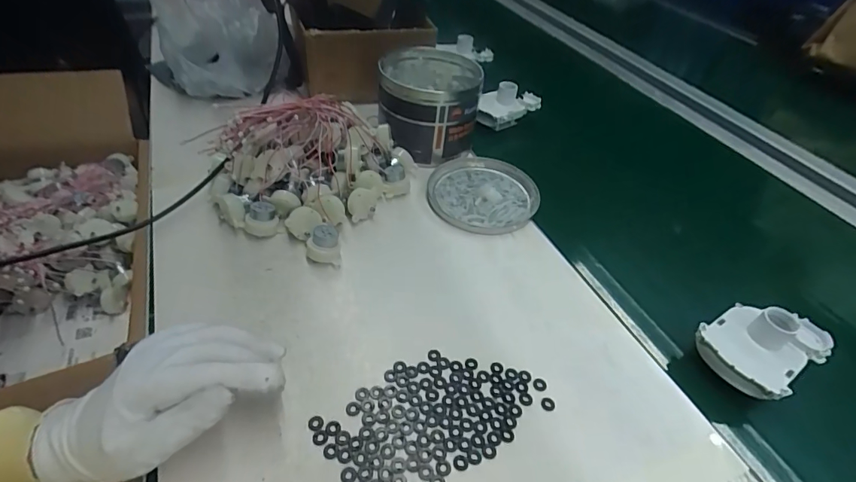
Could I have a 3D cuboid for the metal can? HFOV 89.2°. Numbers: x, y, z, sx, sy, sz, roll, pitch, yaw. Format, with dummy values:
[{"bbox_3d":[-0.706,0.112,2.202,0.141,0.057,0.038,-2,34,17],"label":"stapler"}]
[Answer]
[{"bbox_3d":[0.002,-0.173,0.573,0.122,0.109,0.137,-1,44,-7],"label":"metal can"}]

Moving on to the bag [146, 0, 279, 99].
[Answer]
[{"bbox_3d":[-0.291,-0.294,0.581,0.157,0.165,0.140,-11,46,-17],"label":"bag"}]

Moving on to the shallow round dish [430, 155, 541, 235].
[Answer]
[{"bbox_3d":[0.067,-0.057,0.528,0.128,0.017,0.136,3,43,-3],"label":"shallow round dish"}]

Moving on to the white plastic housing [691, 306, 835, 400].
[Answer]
[{"bbox_3d":[0.287,0.086,0.372,0.101,0.050,0.070,-20,49,-25],"label":"white plastic housing"}]

